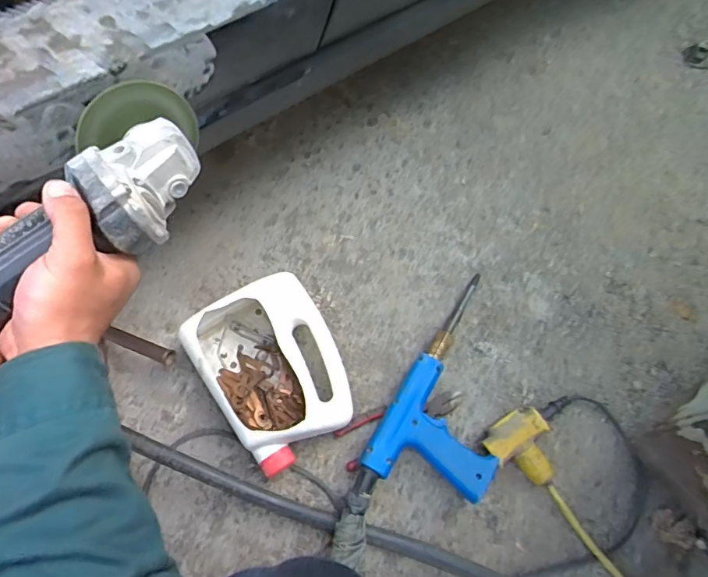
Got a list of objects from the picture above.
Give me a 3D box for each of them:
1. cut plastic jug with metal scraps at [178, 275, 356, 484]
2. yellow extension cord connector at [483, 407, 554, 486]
[{"bbox_3d":[-0.100,0.104,0.656,0.171,0.090,0.224,-34,70,-11],"label":"cut plastic jug with metal scraps"},{"bbox_3d":[0.218,0.208,0.625,0.083,0.047,0.090,-25,69,-8],"label":"yellow extension cord connector"}]

